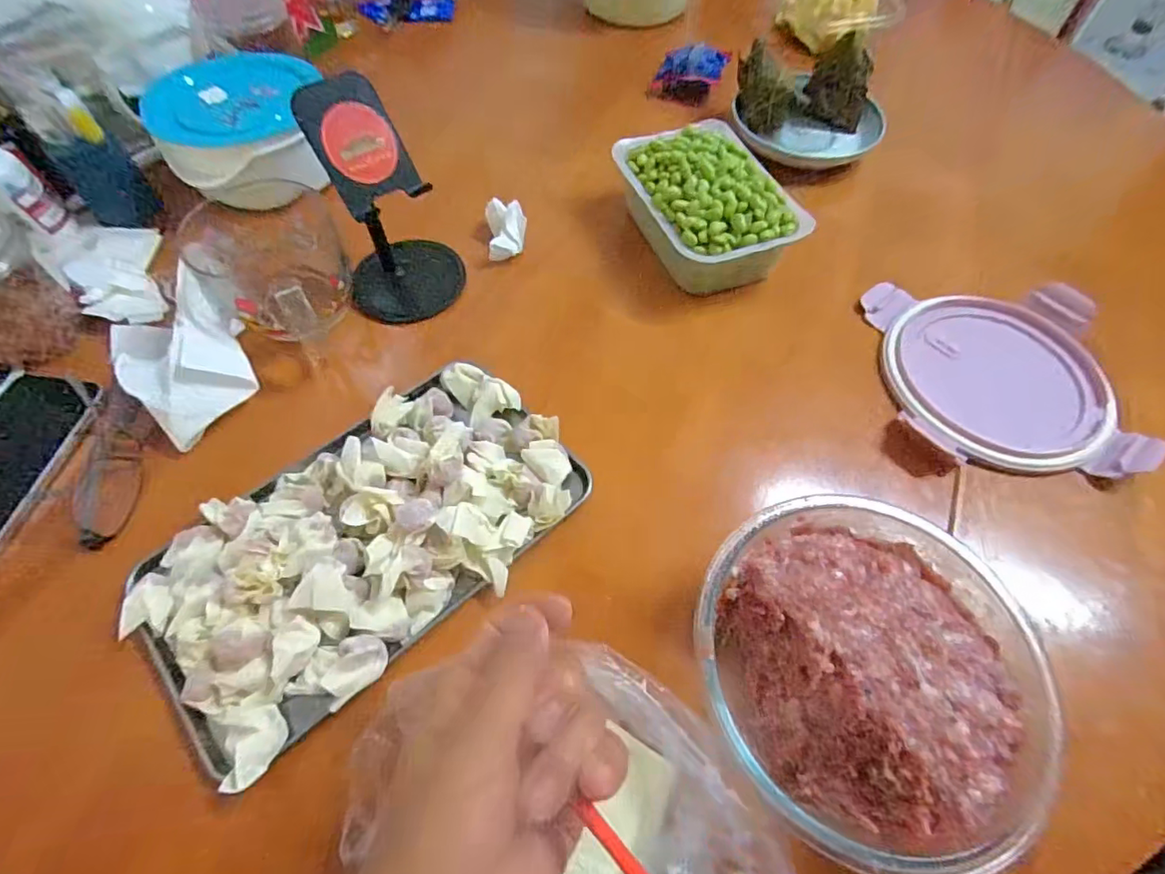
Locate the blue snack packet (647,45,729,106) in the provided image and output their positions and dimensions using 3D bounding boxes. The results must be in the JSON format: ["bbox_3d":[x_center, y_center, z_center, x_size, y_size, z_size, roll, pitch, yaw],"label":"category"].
[{"bbox_3d":[0.119,-0.413,0.620,0.080,0.048,0.030,22,61,13],"label":"blue snack packet"}]

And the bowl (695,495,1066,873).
[{"bbox_3d":[0.146,0.120,0.290,0.150,0.075,0.164,0,58,0],"label":"bowl"}]

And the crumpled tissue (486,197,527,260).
[{"bbox_3d":[-0.067,-0.183,0.483,0.034,0.031,0.050,-7,59,-4],"label":"crumpled tissue"}]

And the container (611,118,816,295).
[{"bbox_3d":[0.104,-0.202,0.467,0.125,0.064,0.176,-15,60,-9],"label":"container"}]

